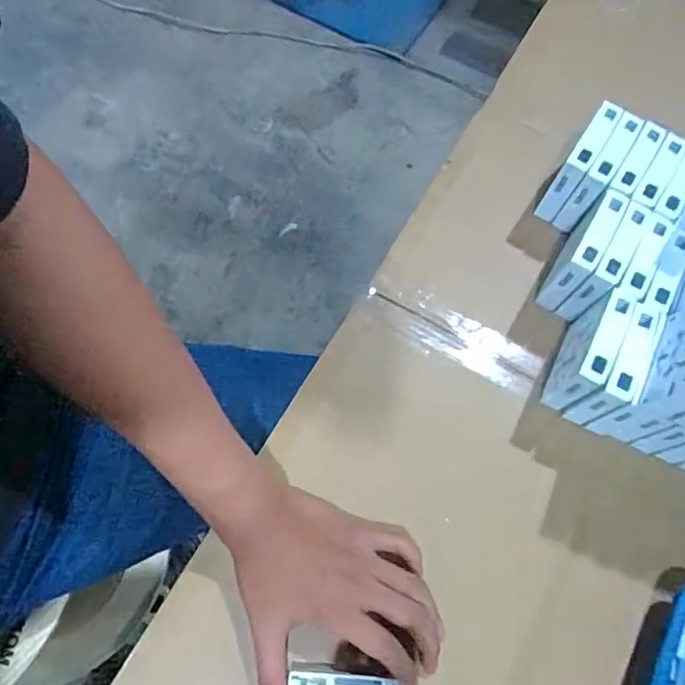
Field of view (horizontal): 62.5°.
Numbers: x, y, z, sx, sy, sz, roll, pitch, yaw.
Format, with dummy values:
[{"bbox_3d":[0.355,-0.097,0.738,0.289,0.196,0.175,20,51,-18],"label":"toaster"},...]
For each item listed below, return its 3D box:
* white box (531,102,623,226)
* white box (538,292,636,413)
[{"bbox_3d":[0.235,-0.178,0.568,0.022,0.095,0.090,33,71,10],"label":"white box"},{"bbox_3d":[0.212,0.008,0.495,0.026,0.087,0.095,28,70,8],"label":"white box"}]

